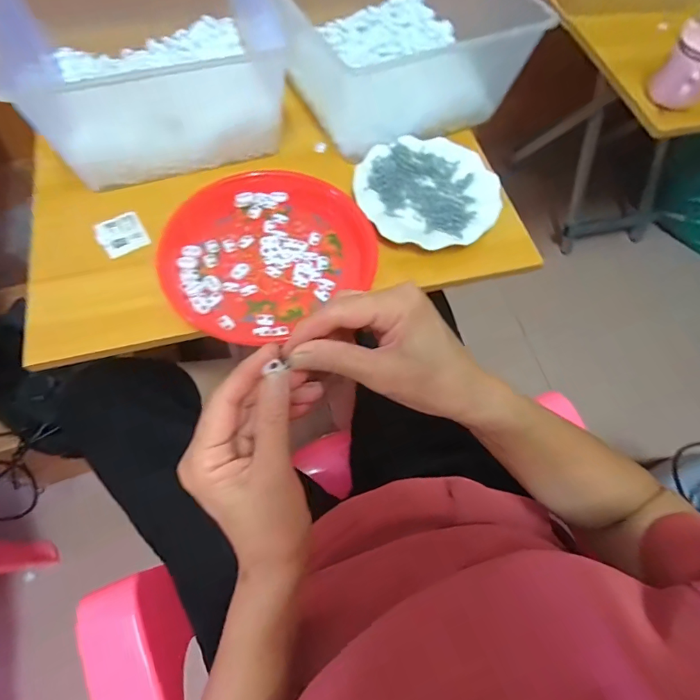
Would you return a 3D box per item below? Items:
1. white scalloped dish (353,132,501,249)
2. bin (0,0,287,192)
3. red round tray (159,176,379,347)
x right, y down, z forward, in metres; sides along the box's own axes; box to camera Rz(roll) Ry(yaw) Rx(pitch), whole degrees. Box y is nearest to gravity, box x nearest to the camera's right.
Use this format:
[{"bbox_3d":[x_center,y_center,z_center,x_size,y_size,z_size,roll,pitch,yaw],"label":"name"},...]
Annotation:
[{"bbox_3d":[0.102,-0.211,0.556,0.183,0.018,0.173,34,68,12],"label":"white scalloped dish"},{"bbox_3d":[-0.241,-0.356,0.531,0.293,0.156,0.238,-16,67,-11],"label":"bin"},{"bbox_3d":[-0.108,-0.130,0.509,0.236,0.019,0.236,1,65,-3],"label":"red round tray"}]

